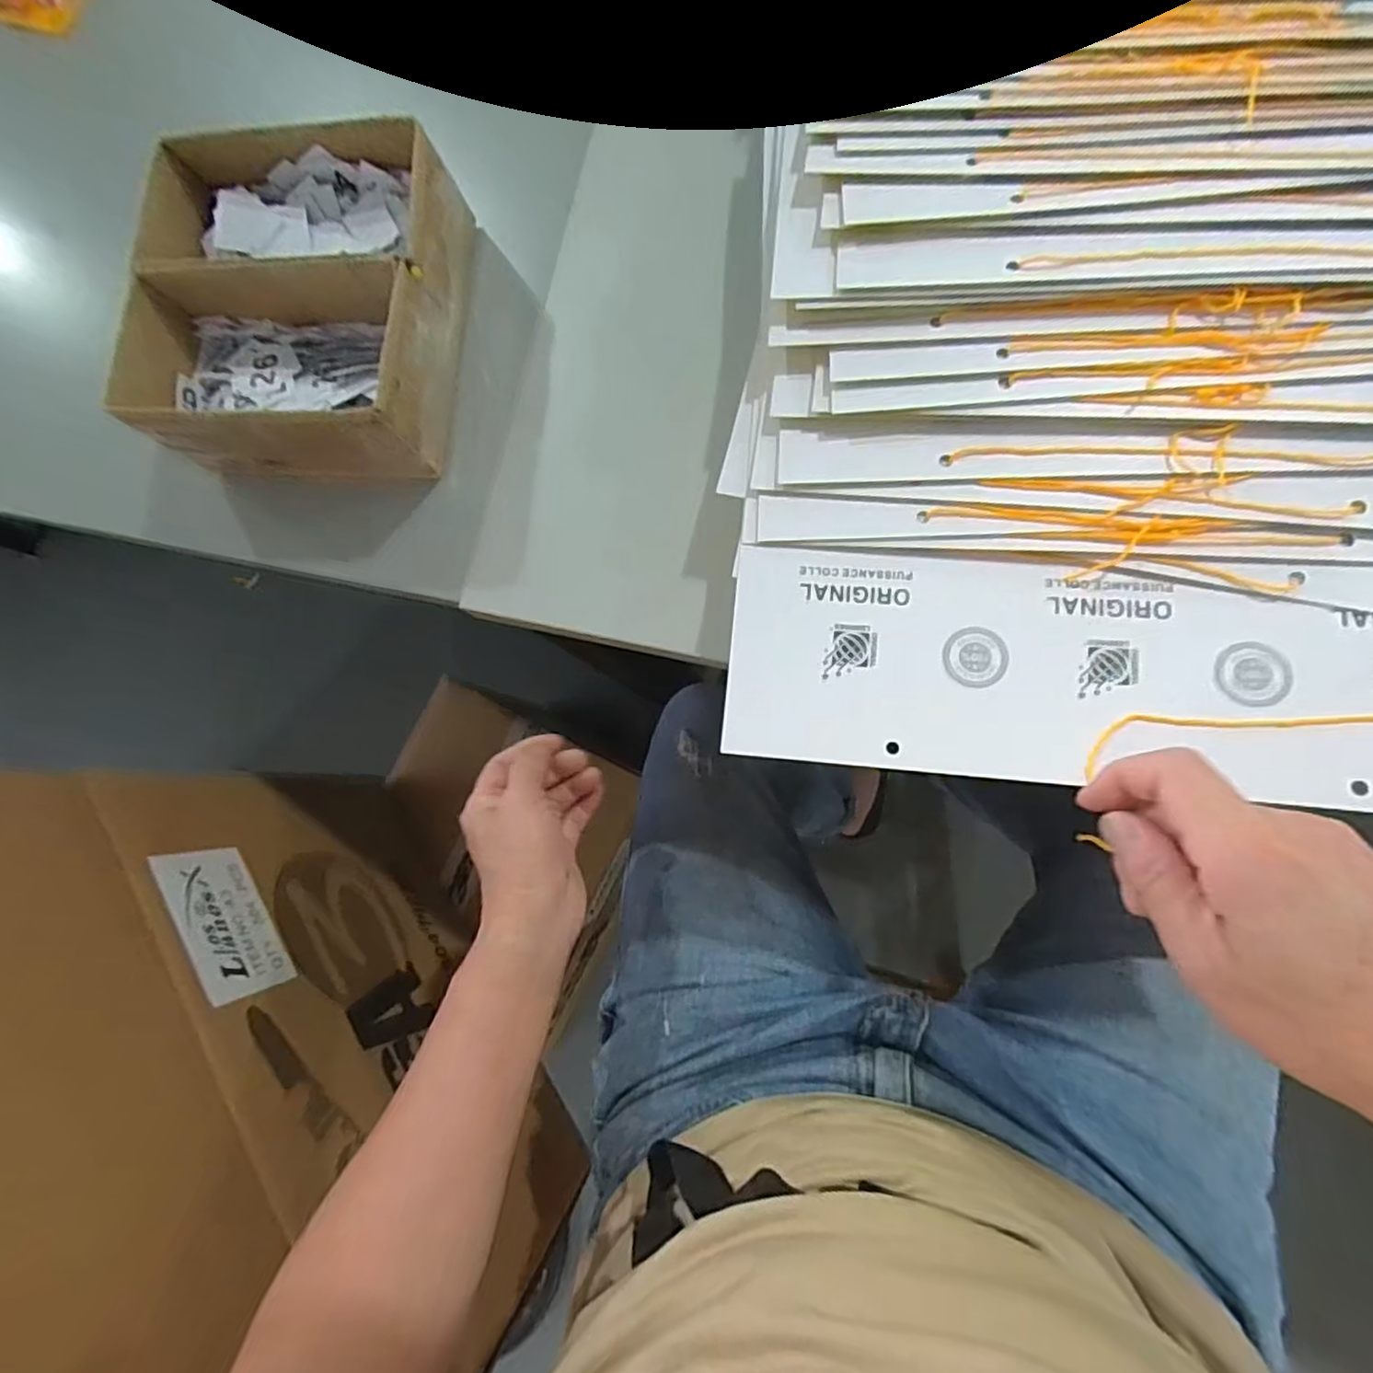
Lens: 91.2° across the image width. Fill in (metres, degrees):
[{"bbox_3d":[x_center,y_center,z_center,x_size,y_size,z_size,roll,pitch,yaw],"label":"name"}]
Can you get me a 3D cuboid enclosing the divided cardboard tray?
[{"bbox_3d":[-0.220,-0.213,0.388,0.164,0.071,0.175,2,83,9],"label":"divided cardboard tray"}]

